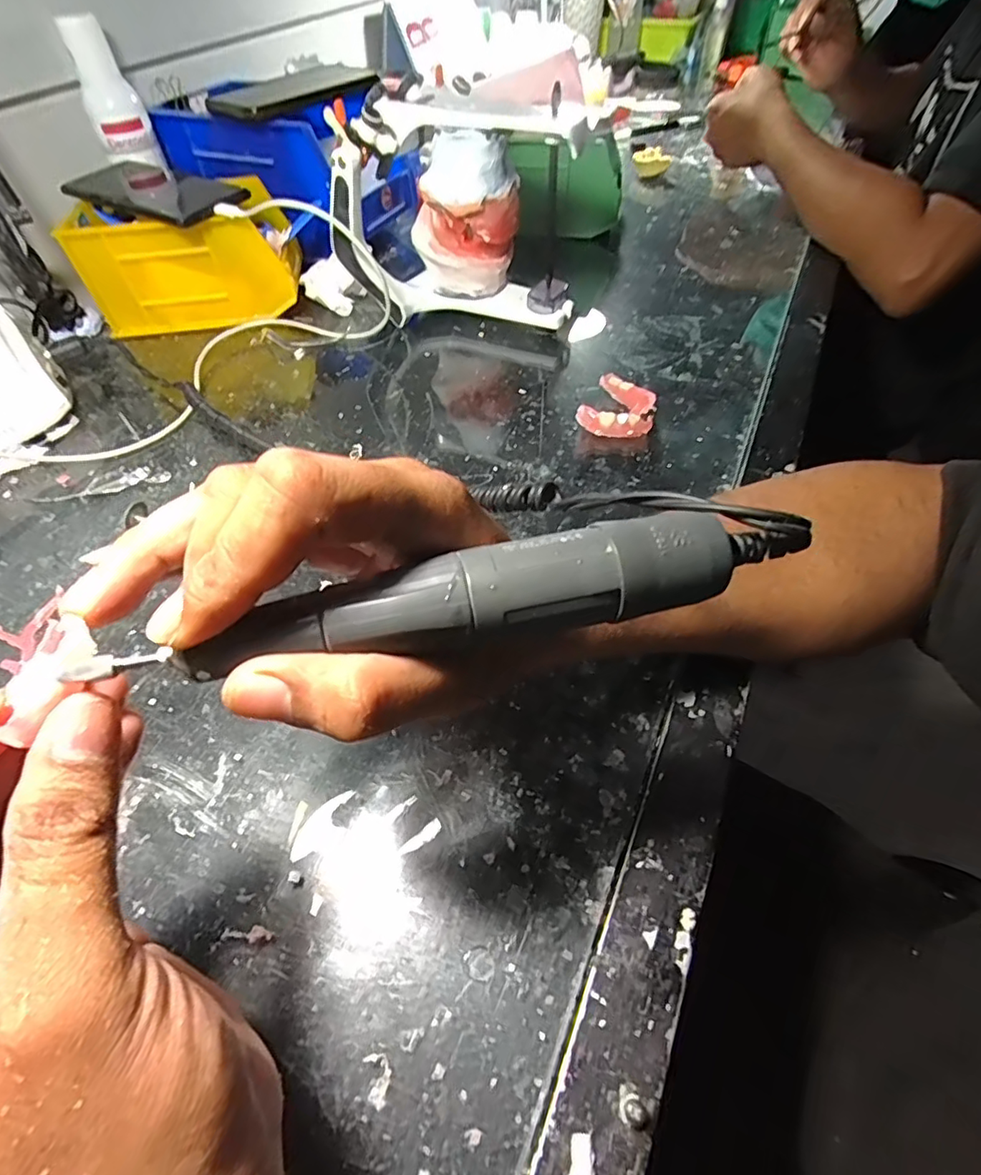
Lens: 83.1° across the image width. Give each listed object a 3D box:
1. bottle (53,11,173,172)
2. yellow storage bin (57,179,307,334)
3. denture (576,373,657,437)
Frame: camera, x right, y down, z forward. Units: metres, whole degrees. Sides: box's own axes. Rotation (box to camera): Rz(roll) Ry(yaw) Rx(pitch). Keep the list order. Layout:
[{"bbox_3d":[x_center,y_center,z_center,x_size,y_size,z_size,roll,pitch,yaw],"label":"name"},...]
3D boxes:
[{"bbox_3d":[-0.336,-0.433,0.487,0.045,0.095,0.038,-6,52,-2],"label":"bottle"},{"bbox_3d":[-0.268,-0.299,0.505,0.169,0.088,0.092,-7,52,-3],"label":"yellow storage bin"},{"bbox_3d":[0.095,-0.129,0.403,0.049,0.017,0.058,21,56,17],"label":"denture"}]

